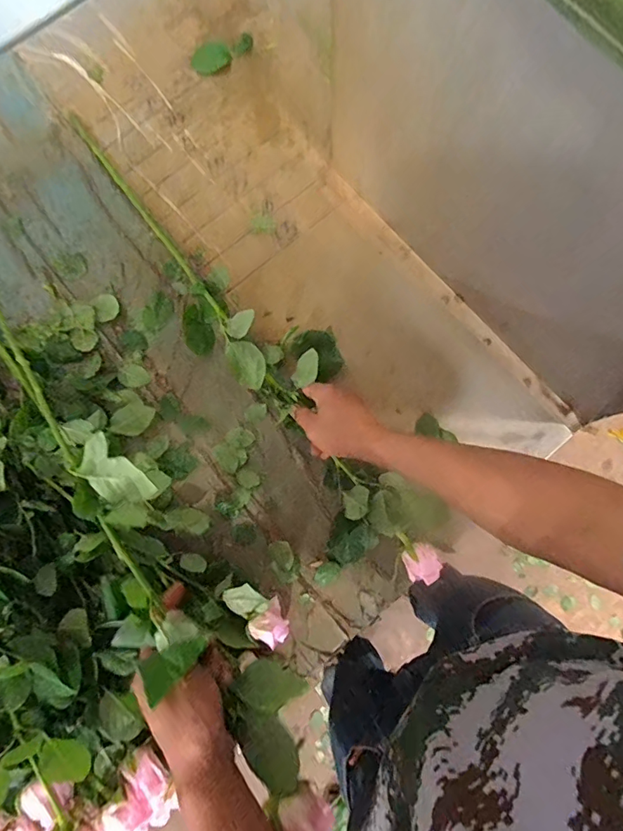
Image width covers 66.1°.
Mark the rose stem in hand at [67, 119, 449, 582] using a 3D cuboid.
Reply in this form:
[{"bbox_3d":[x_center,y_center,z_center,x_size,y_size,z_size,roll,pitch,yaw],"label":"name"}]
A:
[{"bbox_3d":[-0.082,-0.107,0.624,0.152,0.049,0.731,-38,80,-7],"label":"rose stem in hand"}]

